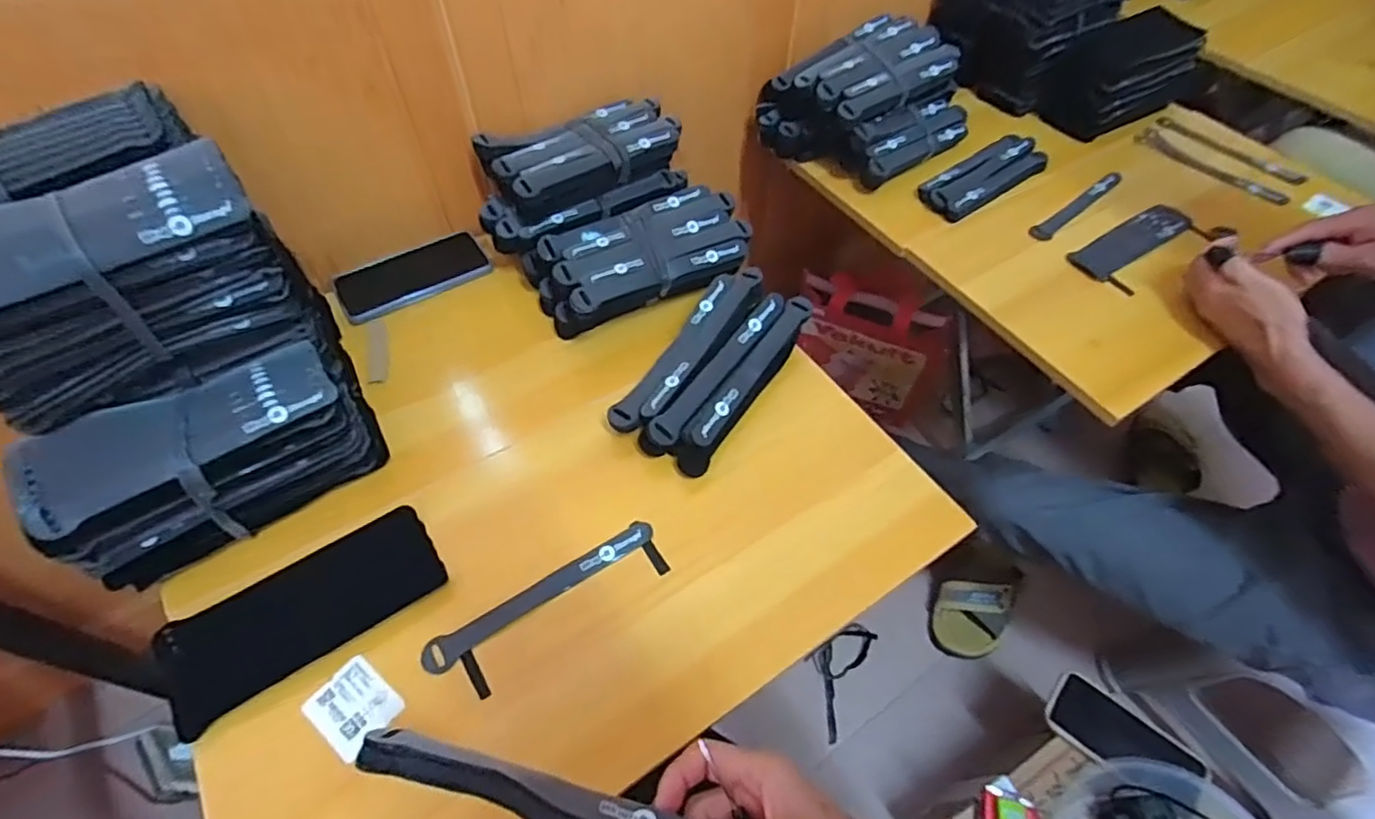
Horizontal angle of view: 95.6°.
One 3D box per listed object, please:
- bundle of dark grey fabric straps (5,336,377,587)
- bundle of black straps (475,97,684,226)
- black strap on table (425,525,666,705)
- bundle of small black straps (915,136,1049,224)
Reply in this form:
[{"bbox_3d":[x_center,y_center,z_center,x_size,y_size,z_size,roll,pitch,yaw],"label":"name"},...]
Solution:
[{"bbox_3d":[-0.370,0.035,0.499,0.217,0.103,0.099,-31,62,-24],"label":"bundle of dark grey fabric straps"},{"bbox_3d":[-0.116,-0.279,0.695,0.230,0.047,0.115,-31,62,-24],"label":"bundle of black straps"},{"bbox_3d":[-0.107,0.158,0.497,0.196,0.006,0.055,-28,58,-18],"label":"black strap on table"},{"bbox_3d":[0.386,-0.307,0.810,0.195,0.031,0.073,-32,62,-24],"label":"bundle of small black straps"}]

